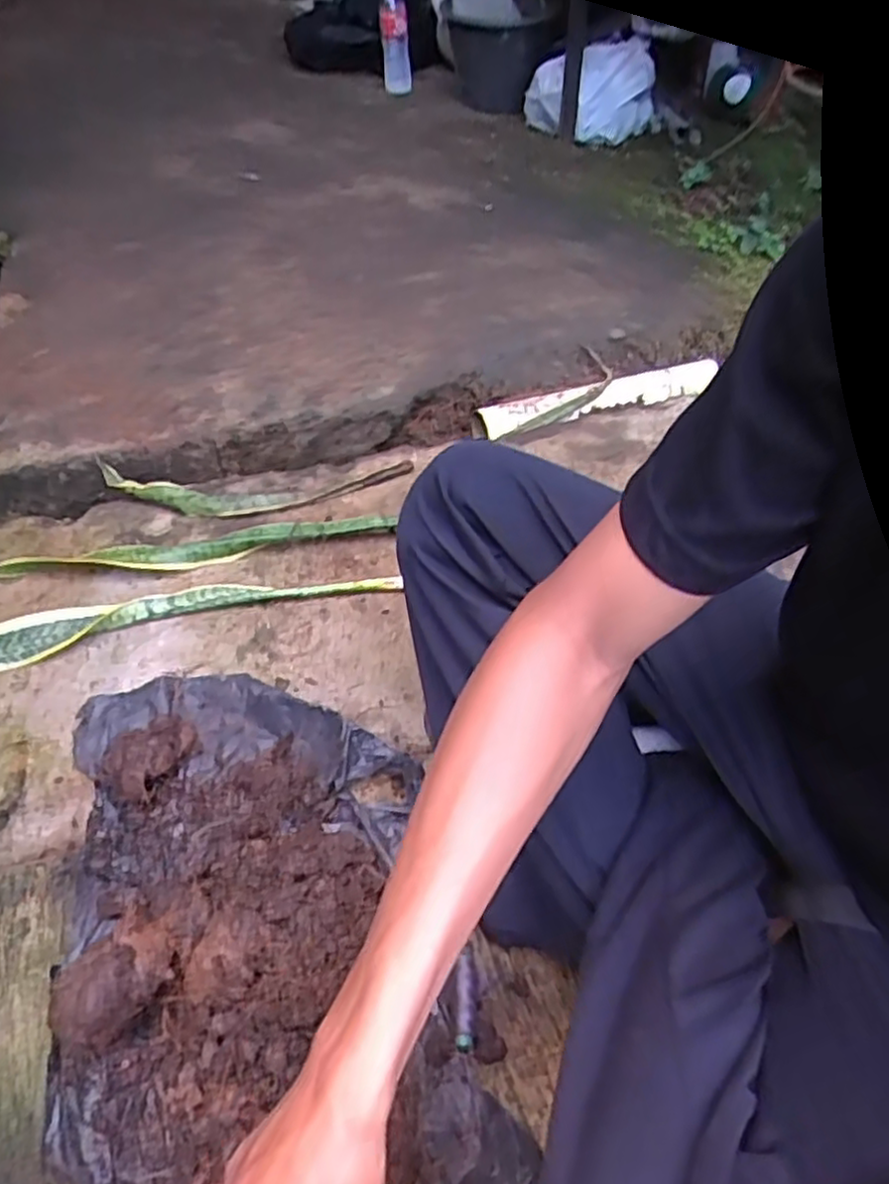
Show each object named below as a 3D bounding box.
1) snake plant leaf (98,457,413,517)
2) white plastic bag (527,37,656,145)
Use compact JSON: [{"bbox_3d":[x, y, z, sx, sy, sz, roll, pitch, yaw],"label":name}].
[{"bbox_3d":[-0.239,-0.132,0.902,0.387,0.027,0.082,-1,51,0],"label":"snake plant leaf"},{"bbox_3d":[0.280,-0.971,1.408,0.242,0.143,0.099,6,50,8],"label":"white plastic bag"}]

